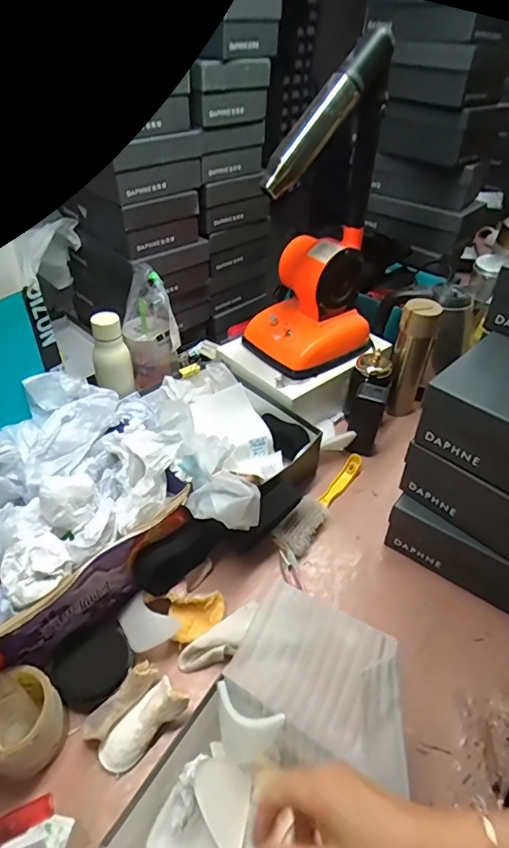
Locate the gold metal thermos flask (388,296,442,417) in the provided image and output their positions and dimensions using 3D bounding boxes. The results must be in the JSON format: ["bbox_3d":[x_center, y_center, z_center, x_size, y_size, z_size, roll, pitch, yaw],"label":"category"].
[{"bbox_3d":[0.308,-0.130,0.953,0.070,0.235,0.075,17,44,17],"label":"gold metal thermos flask"}]

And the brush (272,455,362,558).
[{"bbox_3d":[0.122,0.129,0.810,0.056,0.035,0.235,31,49,28],"label":"brush"}]

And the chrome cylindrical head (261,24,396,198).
[{"bbox_3d":[0.103,-0.450,0.707,0.053,0.269,0.049,27,18,-47],"label":"chrome cylindrical head"}]

